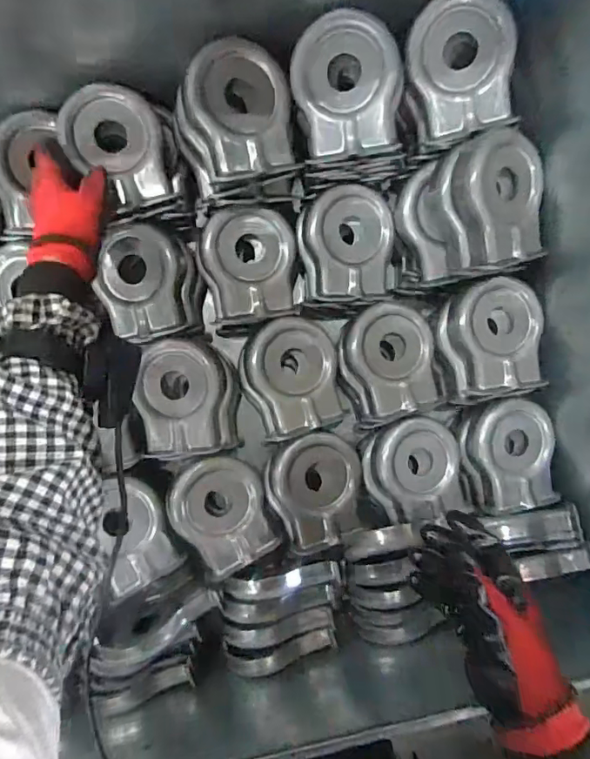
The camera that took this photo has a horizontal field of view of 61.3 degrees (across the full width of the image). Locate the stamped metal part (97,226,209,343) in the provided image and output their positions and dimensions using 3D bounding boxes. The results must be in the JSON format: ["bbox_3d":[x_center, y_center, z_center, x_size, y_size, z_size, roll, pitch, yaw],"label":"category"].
[{"bbox_3d":[-0.156,-0.104,0.544,0.105,0.055,0.121,-15,93,-4],"label":"stamped metal part"}]

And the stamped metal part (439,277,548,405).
[{"bbox_3d":[0.215,-0.041,0.544,0.101,0.043,0.130,-6,93,-5],"label":"stamped metal part"}]

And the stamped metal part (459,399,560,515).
[{"bbox_3d":[0.245,0.085,0.564,0.101,0.029,0.119,-17,94,-4],"label":"stamped metal part"}]

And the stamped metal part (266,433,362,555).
[{"bbox_3d":[0.024,0.120,0.552,0.101,0.034,0.120,-16,94,-4],"label":"stamped metal part"}]

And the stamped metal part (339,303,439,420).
[{"bbox_3d":[0.103,-0.021,0.561,0.102,0.053,0.120,-18,94,-4],"label":"stamped metal part"}]

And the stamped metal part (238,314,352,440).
[{"bbox_3d":[-0.003,-0.005,0.545,0.102,0.030,0.122,-16,94,-4],"label":"stamped metal part"}]

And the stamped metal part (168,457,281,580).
[{"bbox_3d":[-0.082,0.147,0.547,0.101,0.038,0.124,-24,94,-4],"label":"stamped metal part"}]

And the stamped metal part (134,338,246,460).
[{"bbox_3d":[-0.118,0.020,0.551,0.106,0.054,0.125,0,92,-5],"label":"stamped metal part"}]

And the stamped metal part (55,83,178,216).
[{"bbox_3d":[-0.172,-0.224,0.496,0.089,0.051,0.113,-26,94,-4],"label":"stamped metal part"}]

